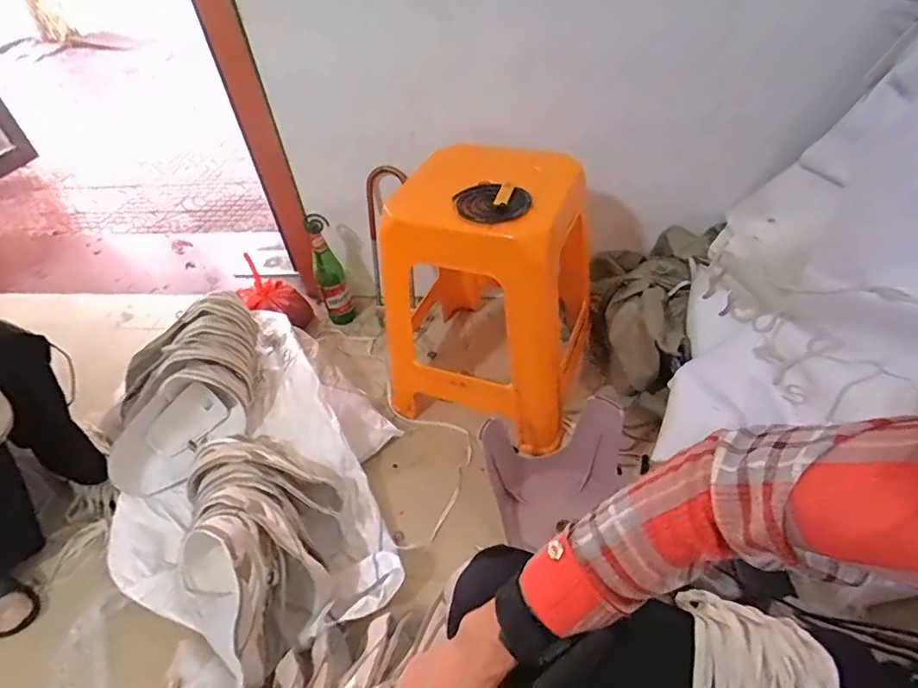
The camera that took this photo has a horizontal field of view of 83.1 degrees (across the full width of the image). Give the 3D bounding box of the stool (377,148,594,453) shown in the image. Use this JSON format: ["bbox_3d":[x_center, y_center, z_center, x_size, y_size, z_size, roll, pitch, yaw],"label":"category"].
[{"bbox_3d":[0.070,-0.103,1.044,0.353,0.508,0.358,11,47,17],"label":"stool"}]

